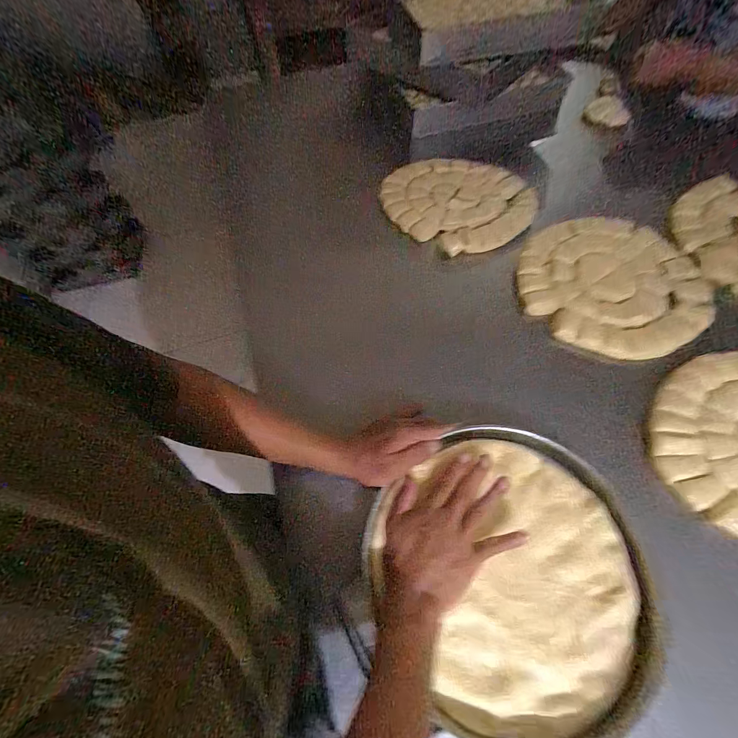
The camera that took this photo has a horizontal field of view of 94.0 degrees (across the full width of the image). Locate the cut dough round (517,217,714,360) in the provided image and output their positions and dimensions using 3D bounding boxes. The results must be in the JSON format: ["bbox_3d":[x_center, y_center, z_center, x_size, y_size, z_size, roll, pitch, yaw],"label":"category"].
[{"bbox_3d":[0.420,-0.155,0.597,0.293,0.026,0.301,1,62,-2],"label":"cut dough round"}]

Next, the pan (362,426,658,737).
[{"bbox_3d":[0.166,0.225,0.398,0.299,0.031,0.294,1,62,-2],"label":"pan"}]

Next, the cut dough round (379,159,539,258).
[{"bbox_3d":[0.185,-0.331,0.685,0.303,0.038,0.228,-10,63,-7],"label":"cut dough round"}]

